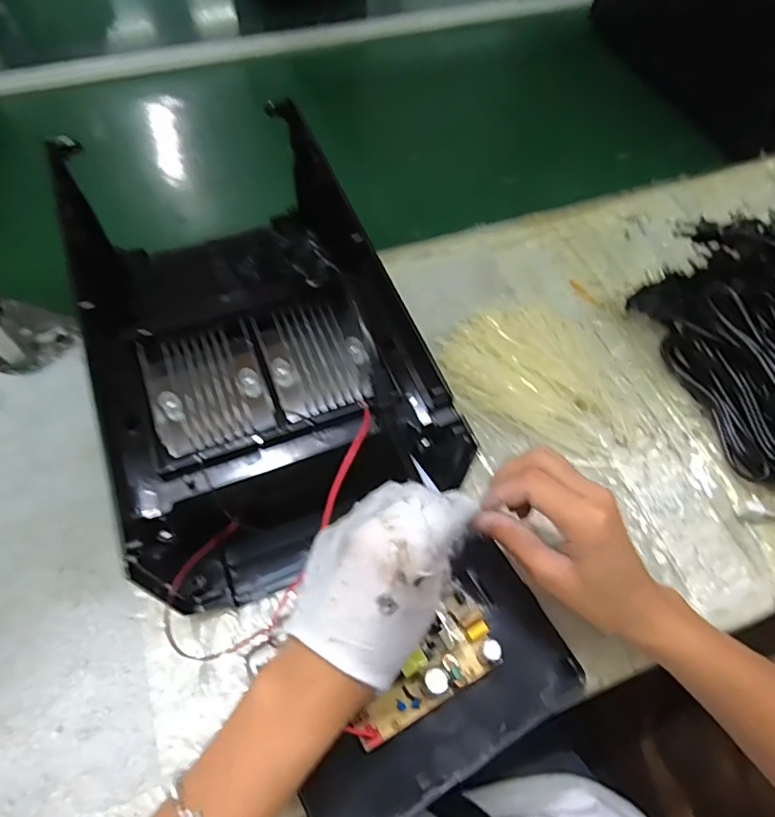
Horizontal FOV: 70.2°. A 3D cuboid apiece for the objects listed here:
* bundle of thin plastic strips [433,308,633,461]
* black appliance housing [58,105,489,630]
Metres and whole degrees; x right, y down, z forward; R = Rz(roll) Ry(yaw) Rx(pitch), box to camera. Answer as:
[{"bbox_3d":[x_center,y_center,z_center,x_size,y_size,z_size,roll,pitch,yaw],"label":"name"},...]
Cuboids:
[{"bbox_3d":[0.136,-0.033,0.480,0.173,0.022,0.118,32,63,16],"label":"bundle of thin plastic strips"},{"bbox_3d":[-0.106,-0.047,0.415,0.200,0.138,0.316,-21,62,-14],"label":"black appliance housing"}]

